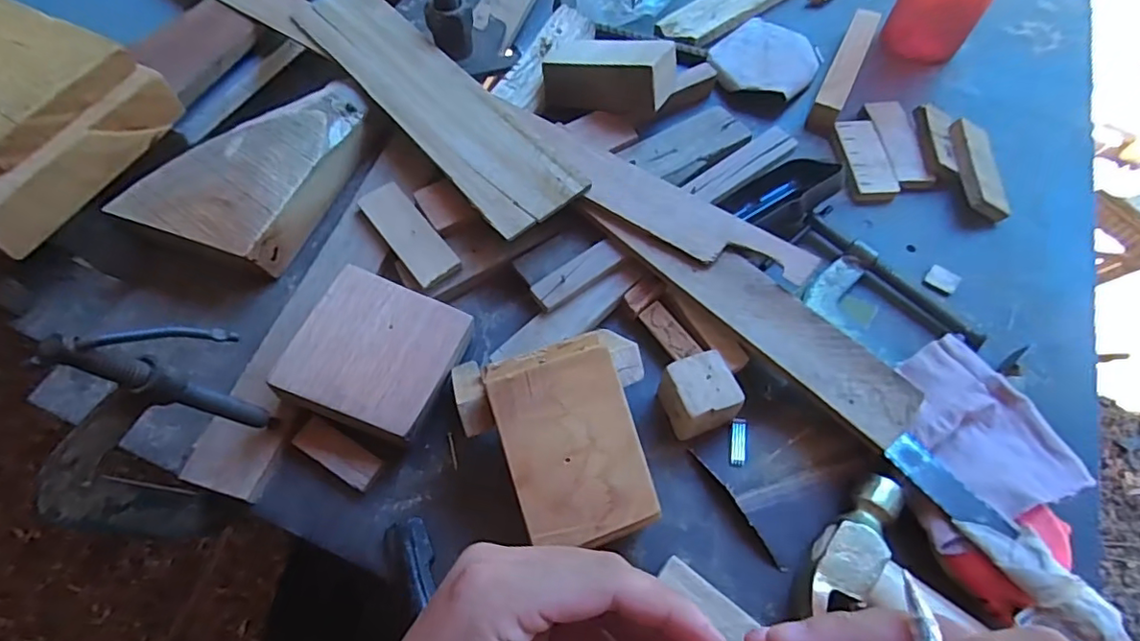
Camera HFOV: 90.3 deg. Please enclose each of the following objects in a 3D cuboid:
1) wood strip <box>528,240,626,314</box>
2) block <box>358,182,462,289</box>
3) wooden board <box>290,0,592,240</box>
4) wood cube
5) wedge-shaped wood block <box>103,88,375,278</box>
[{"bbox_3d":[0.004,-0.032,0.388,0.068,0.004,0.021,-35,72,-18],"label":"wood strip"},{"bbox_3d":[-0.118,-0.063,0.409,0.033,0.012,0.097,-35,72,-18],"label":"block"},{"bbox_3d":[-0.113,-0.180,0.446,0.073,0.005,0.313,-37,66,-18],"label":"wooden board"},{"bbox_3d":[0.079,0.047,0.354,0.041,0.039,0.041,-15,67,-10],"label":"wood cube"},{"bbox_3d":[-0.232,-0.117,0.426,0.111,0.040,0.179,19,65,5],"label":"wedge-shaped wood block"}]

